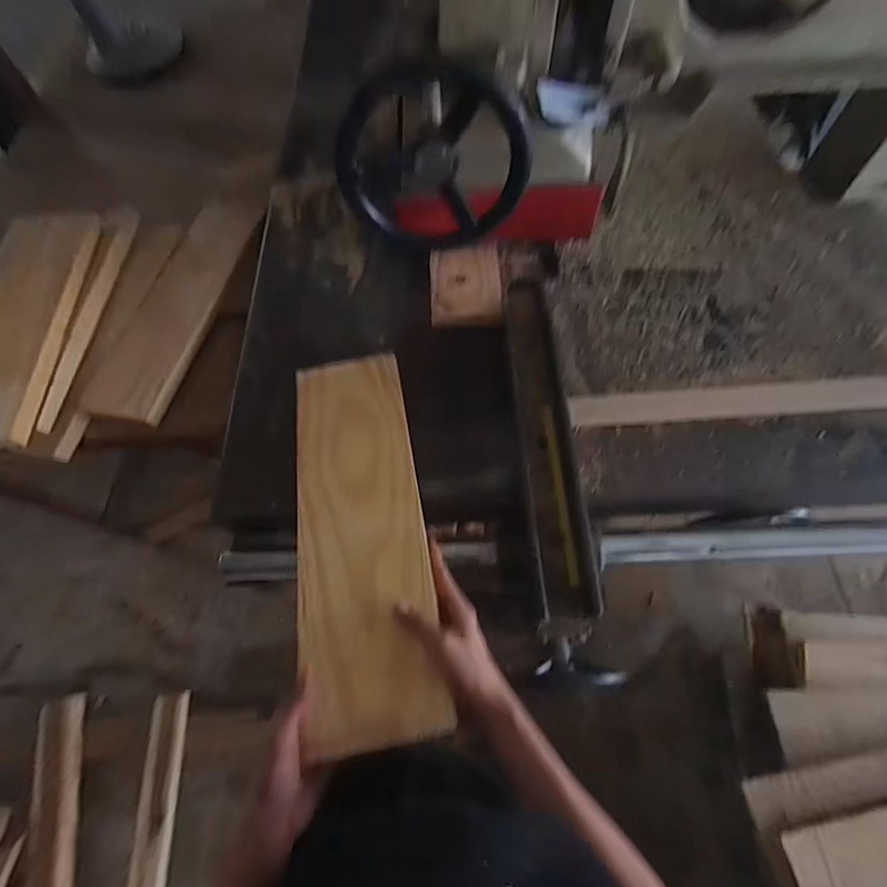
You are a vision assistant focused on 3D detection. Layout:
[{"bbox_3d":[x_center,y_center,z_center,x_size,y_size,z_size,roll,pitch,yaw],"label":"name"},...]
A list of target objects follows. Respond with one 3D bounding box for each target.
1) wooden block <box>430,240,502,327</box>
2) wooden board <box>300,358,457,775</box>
[{"bbox_3d":[0.038,-0.268,0.771,0.114,0.027,0.165,-2,62,3],"label":"wooden block"},{"bbox_3d":[-0.103,0.085,0.574,0.150,0.023,0.492,-10,58,-2],"label":"wooden board"}]

